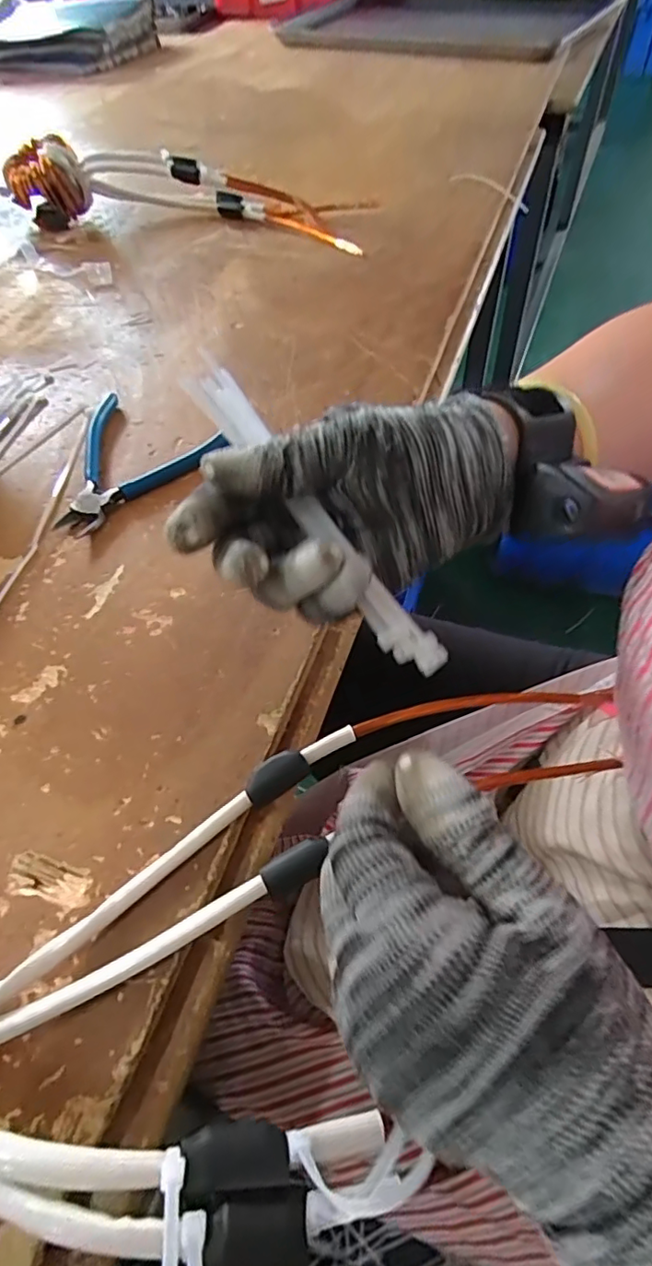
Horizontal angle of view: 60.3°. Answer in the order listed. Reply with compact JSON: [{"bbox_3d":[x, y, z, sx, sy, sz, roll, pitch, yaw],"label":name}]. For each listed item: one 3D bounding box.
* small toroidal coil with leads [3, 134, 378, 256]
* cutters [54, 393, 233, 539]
[{"bbox_3d":[-0.159,-0.485,0.620,0.403,0.073,0.089,10,57,11],"label":"small toroidal coil with leads"},{"bbox_3d":[-0.151,-0.122,0.408,0.115,0.014,0.125,22,60,18],"label":"cutters"}]

